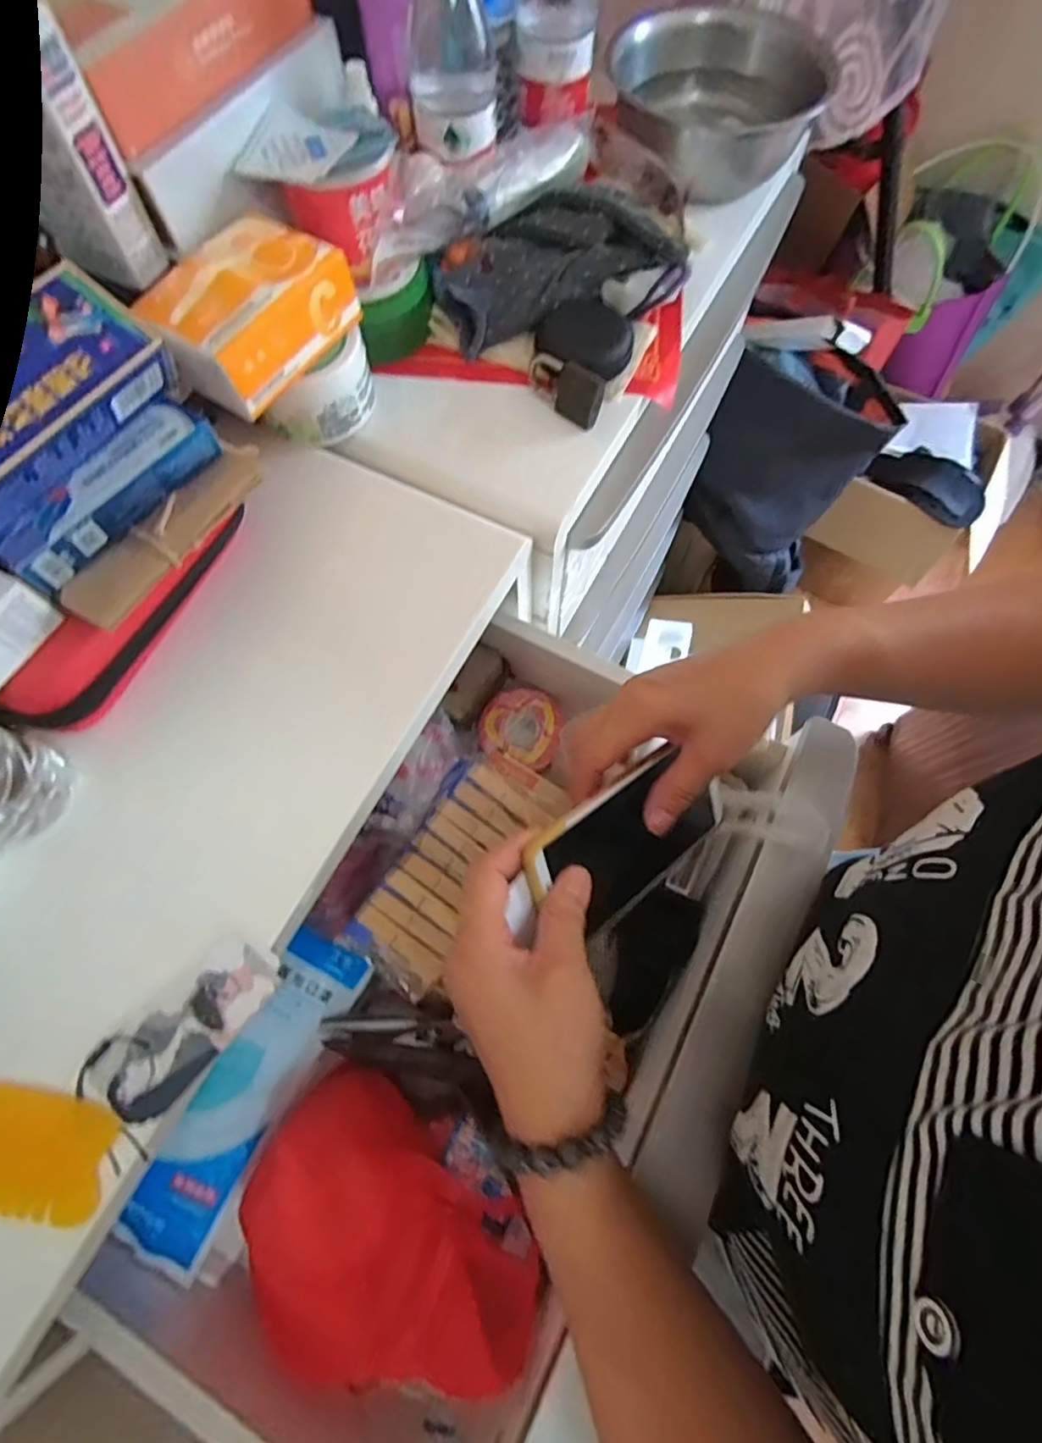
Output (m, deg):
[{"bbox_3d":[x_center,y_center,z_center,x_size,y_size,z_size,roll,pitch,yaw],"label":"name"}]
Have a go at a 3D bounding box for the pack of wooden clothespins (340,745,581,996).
[{"bbox_3d":[-0.046,0.099,0.424,0.077,0.037,0.177,35,74,13],"label":"pack of wooden clothespins"}]

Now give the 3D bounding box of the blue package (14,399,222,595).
[{"bbox_3d":[-0.246,-0.138,0.354,0.042,0.030,0.136,33,74,12],"label":"blue package"}]

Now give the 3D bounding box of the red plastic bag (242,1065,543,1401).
[{"bbox_3d":[-0.088,0.320,0.352,0.183,0.058,0.134,33,74,12],"label":"red plastic bag"}]

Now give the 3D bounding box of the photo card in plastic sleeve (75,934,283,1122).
[{"bbox_3d":[-0.185,0.165,0.324,0.051,0.008,0.106,39,75,14],"label":"photo card in plastic sleeve"}]

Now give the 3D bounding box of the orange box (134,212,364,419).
[{"bbox_3d":[-0.181,-0.273,0.392,0.086,0.050,0.122,31,73,12],"label":"orange box"}]

